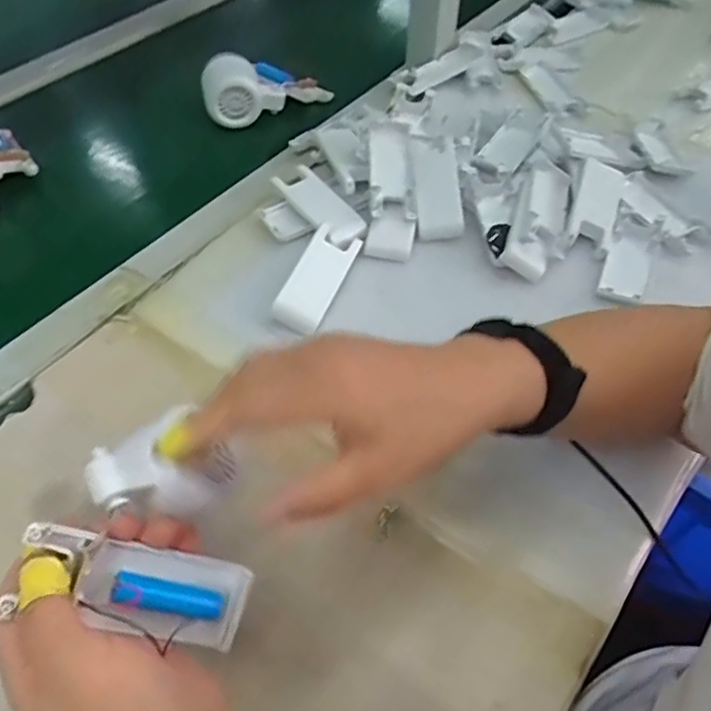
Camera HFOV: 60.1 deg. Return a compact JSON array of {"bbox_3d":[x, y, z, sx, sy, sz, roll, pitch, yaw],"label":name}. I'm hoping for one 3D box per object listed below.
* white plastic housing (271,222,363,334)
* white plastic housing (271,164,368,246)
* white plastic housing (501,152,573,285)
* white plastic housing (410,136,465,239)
[{"bbox_3d":[-0.032,-0.064,0.506,0.042,0.012,0.098,20,69,14],"label":"white plastic housing"},{"bbox_3d":[-0.031,-0.136,0.550,0.041,0.013,0.104,-30,58,-21],"label":"white plastic housing"},{"bbox_3d":[0.162,-0.121,0.544,0.046,0.030,0.117,30,60,-6],"label":"white plastic housing"},{"bbox_3d":[0.073,-0.152,0.552,0.042,0.012,0.103,-2,72,-3],"label":"white plastic housing"}]

